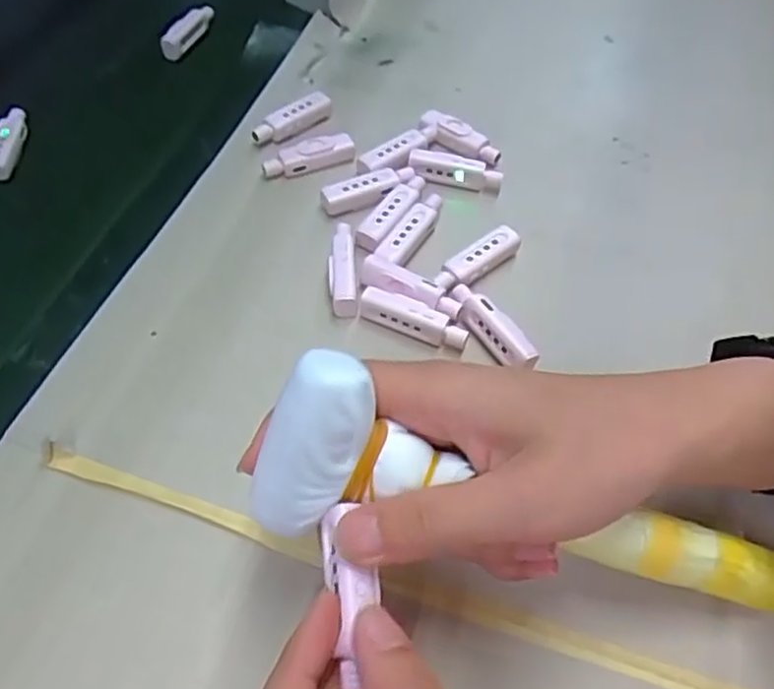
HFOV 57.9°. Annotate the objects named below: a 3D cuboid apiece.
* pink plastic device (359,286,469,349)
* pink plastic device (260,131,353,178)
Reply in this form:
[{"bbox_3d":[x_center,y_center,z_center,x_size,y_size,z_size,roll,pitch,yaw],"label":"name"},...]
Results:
[{"bbox_3d":[0.014,-0.012,0.355,0.056,0.017,0.013,23,57,14],"label":"pink plastic device"},{"bbox_3d":[-0.048,-0.113,0.424,0.056,0.016,0.014,-20,57,-16],"label":"pink plastic device"}]

